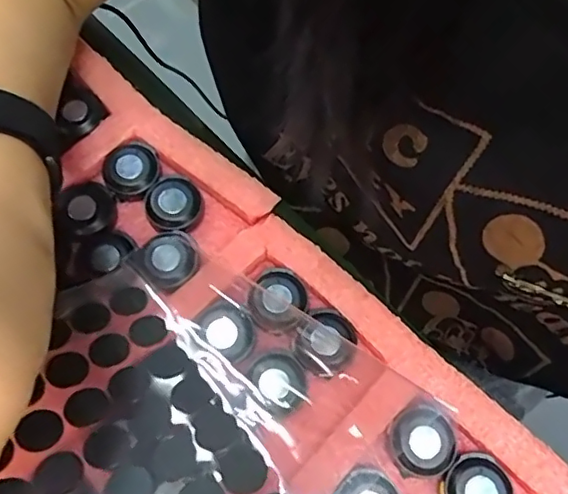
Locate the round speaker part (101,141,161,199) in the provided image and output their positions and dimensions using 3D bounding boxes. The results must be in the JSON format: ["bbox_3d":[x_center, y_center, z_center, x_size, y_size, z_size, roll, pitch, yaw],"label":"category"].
[{"bbox_3d":[-0.080,-0.041,0.298,0.029,0.010,0.029,-5,67,-5],"label":"round speaker part"}]

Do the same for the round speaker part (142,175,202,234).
[{"bbox_3d":[-0.057,-0.021,0.294,0.029,0.014,0.029,1,67,-2],"label":"round speaker part"}]

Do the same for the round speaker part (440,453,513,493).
[{"bbox_3d":[0.082,0.106,0.245,0.028,0.013,0.028,1,67,-2],"label":"round speaker part"}]

